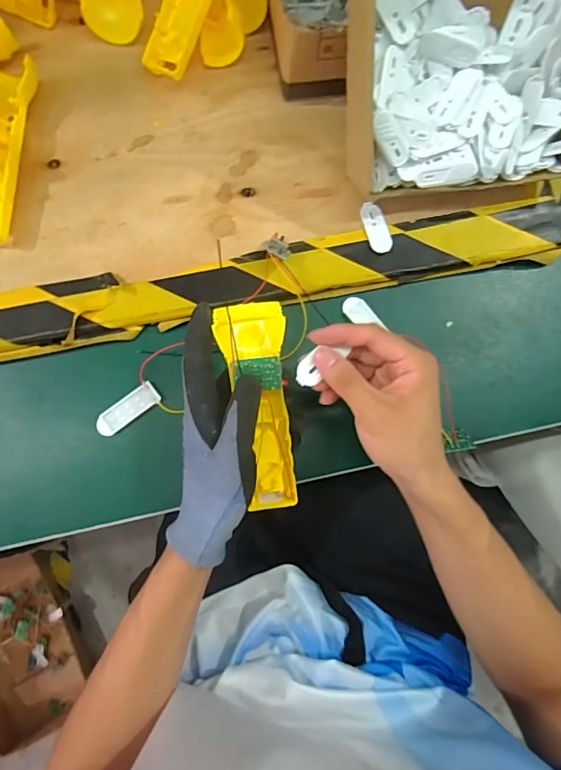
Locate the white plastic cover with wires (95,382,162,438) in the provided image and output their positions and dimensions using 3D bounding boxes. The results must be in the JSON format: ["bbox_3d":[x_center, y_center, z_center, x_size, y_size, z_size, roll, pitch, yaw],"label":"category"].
[{"bbox_3d":[-0.132,0.022,0.384,0.058,0.007,0.021,-37,87,-7],"label":"white plastic cover with wires"}]

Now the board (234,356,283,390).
[{"bbox_3d":[-0.016,-0.008,0.330,0.034,0.004,0.025,-1,100,-3],"label":"board"}]

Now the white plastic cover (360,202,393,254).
[{"bbox_3d":[0.088,-0.144,0.407,0.021,0.005,0.048,-17,85,-5],"label":"white plastic cover"}]

